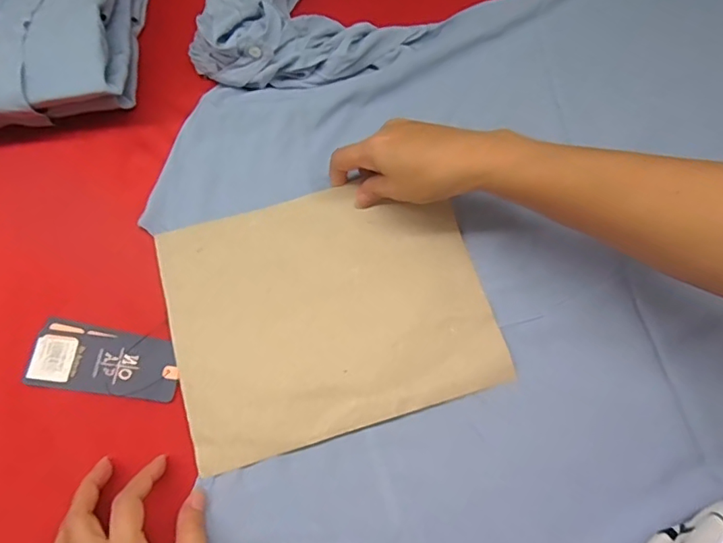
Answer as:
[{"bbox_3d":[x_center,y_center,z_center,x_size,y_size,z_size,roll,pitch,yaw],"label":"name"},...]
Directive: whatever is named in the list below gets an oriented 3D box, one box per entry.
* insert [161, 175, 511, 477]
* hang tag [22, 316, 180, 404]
[{"bbox_3d":[-0.026,0.027,0.415,0.249,0.010,0.196,-16,71,-5],"label":"insert"},{"bbox_3d":[-0.204,0.071,0.405,0.119,0.004,0.052,10,71,3],"label":"hang tag"}]

